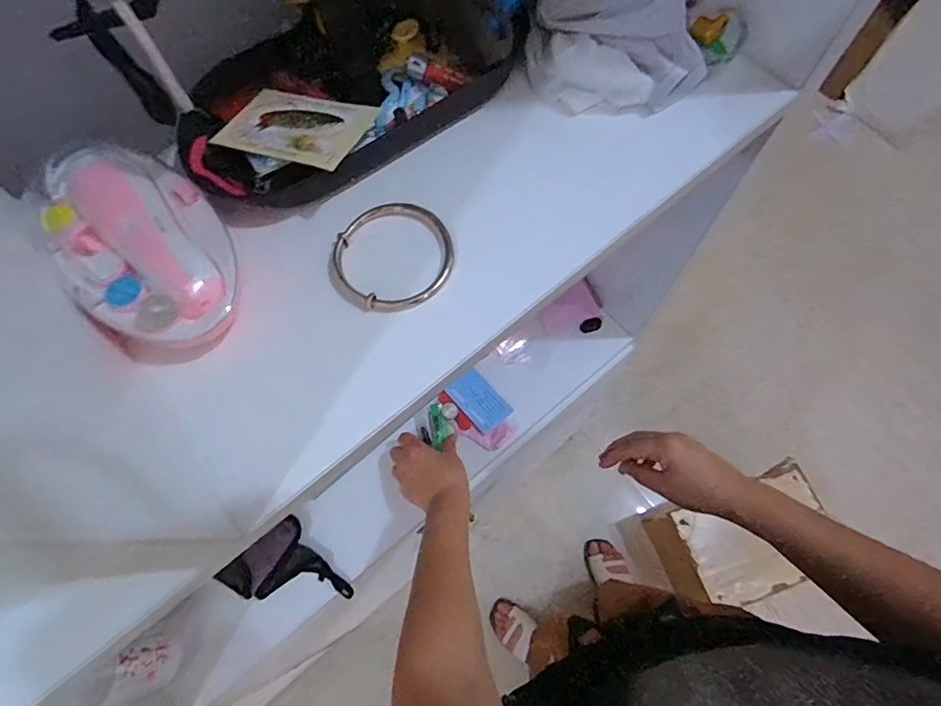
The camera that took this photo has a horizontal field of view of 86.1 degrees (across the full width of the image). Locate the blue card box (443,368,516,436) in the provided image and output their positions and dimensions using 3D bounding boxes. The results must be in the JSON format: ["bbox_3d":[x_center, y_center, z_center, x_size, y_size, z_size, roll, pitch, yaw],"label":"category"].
[{"bbox_3d":[0.013,0.063,0.679,0.055,0.022,0.079,-40,73,-11],"label":"blue card box"}]

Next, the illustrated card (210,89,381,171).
[{"bbox_3d":[-0.101,-0.131,0.291,0.085,0.004,0.056,17,61,18],"label":"illustrated card"}]

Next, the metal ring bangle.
[{"bbox_3d":[-0.042,-0.056,0.286,0.064,0.009,0.065,0,73,-1],"label":"metal ring bangle"}]

